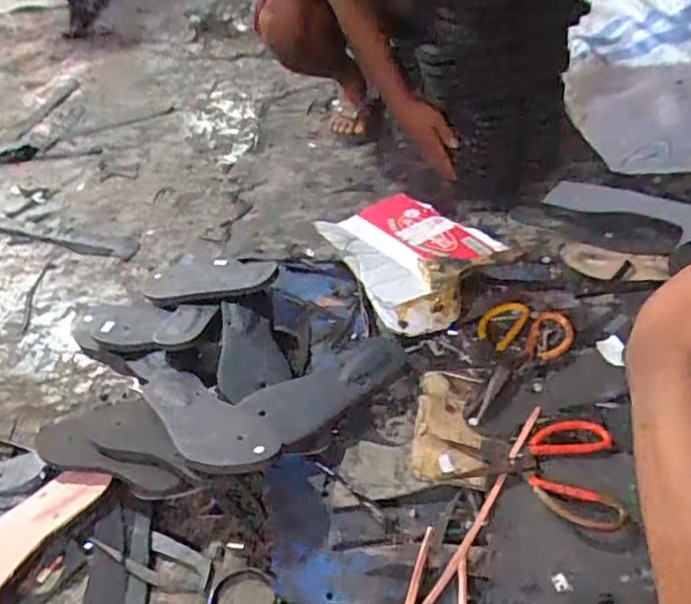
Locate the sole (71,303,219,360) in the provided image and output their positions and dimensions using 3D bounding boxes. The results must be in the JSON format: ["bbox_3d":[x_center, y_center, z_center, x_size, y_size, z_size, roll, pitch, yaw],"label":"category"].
[{"bbox_3d":[-0.317,0.038,0.937,0.258,0.023,0.103,0,43,23],"label":"sole"}]

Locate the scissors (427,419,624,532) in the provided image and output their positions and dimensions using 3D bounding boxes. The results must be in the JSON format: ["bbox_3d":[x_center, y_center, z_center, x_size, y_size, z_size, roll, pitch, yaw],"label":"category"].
[{"bbox_3d":[0.200,0.177,0.681,0.186,0.021,0.146,4,43,13],"label":"scissors"}]

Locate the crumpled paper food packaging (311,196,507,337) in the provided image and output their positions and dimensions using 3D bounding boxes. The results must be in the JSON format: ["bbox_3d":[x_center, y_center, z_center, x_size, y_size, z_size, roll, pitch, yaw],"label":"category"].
[{"bbox_3d":[0.094,-0.062,0.923,0.211,0.119,0.220,-28,46,-22],"label":"crumpled paper food packaging"}]

